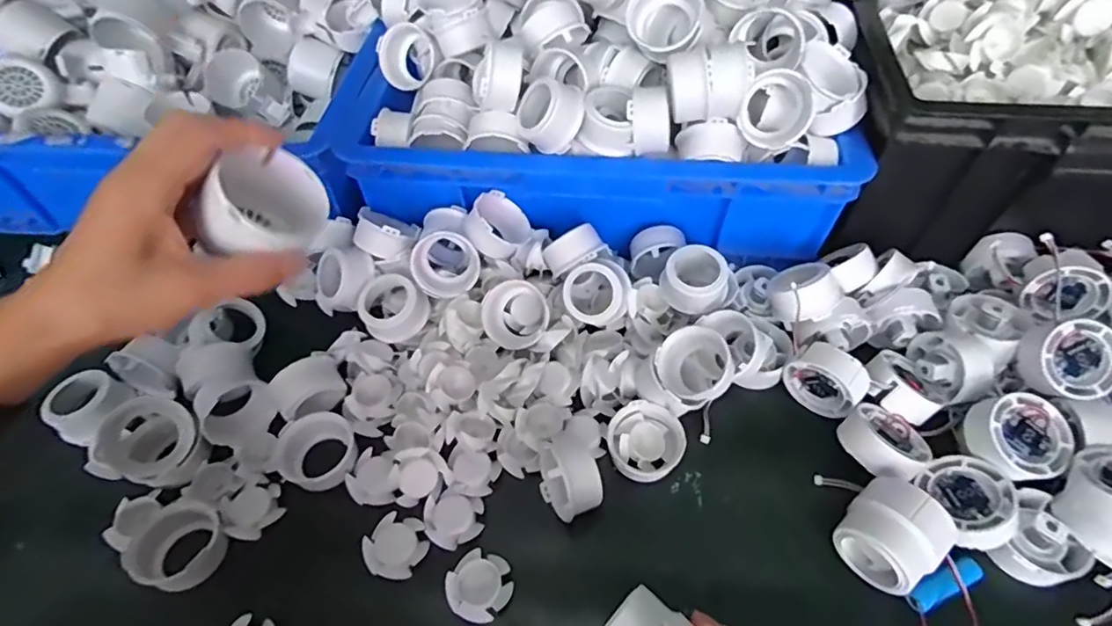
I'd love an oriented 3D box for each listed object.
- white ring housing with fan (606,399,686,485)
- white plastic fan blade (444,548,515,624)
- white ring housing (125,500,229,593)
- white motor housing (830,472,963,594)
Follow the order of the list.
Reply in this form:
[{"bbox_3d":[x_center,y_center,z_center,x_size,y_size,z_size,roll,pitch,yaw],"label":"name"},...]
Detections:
[{"bbox_3d":[0.064,0.097,0.417,0.052,0.027,0.053,-1,54,2],"label":"white ring housing with fan"},{"bbox_3d":[-0.049,0.176,0.368,0.039,0.013,0.041,-1,54,2],"label":"white plastic fan blade"},{"bbox_3d":[-0.250,0.153,0.378,0.051,0.026,0.052,-1,54,2],"label":"white ring housing"},{"bbox_3d":[0.210,0.141,0.360,0.057,0.057,0.052,-35,60,-21],"label":"white motor housing"}]

